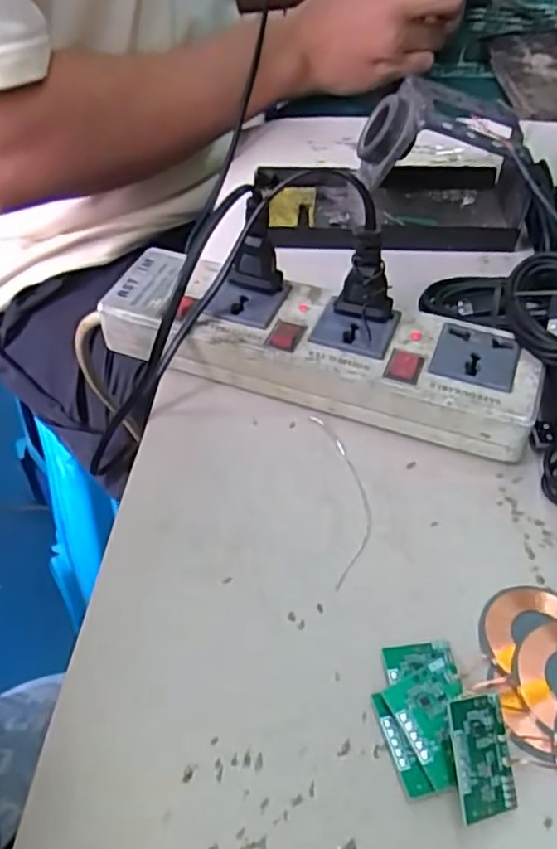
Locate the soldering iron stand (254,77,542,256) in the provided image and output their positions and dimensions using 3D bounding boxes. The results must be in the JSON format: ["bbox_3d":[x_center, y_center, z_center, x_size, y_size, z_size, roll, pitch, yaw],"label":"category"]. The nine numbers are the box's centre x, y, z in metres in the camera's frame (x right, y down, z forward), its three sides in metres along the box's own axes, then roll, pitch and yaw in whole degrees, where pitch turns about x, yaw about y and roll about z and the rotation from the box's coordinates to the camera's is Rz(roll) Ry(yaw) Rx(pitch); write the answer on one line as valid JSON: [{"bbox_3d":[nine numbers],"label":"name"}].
[{"bbox_3d":[0.066,-0.154,0.391,0.162,0.074,0.076,2,50,1],"label":"soldering iron stand"}]

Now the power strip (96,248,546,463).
[{"bbox_3d":[0.017,-0.037,0.321,0.205,0.033,0.053,17,52,13],"label":"power strip"}]

